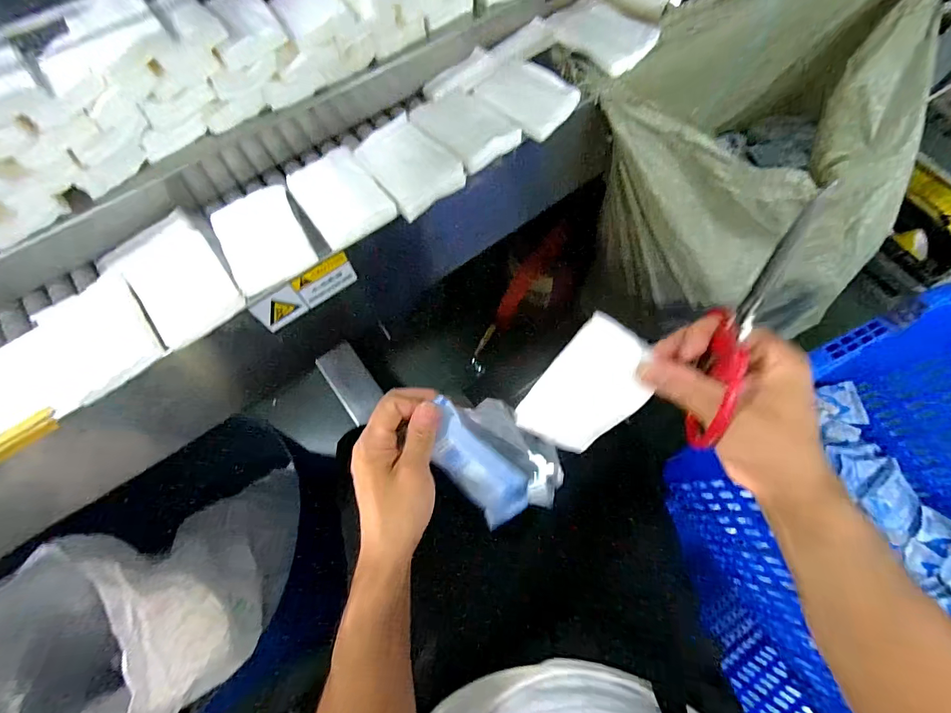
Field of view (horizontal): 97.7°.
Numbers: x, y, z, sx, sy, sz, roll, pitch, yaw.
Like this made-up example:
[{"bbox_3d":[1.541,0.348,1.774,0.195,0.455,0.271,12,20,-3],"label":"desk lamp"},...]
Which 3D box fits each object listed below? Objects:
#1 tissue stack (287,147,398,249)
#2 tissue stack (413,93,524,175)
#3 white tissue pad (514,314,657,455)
[{"bbox_3d":[-0.134,-0.161,0.409,0.071,0.015,0.108,-34,72,-12],"label":"tissue stack"},{"bbox_3d":[-0.012,-0.239,0.434,0.071,0.015,0.096,-43,74,-14],"label":"tissue stack"},{"bbox_3d":[0.089,0.027,0.319,0.072,0.012,0.104,35,108,-6],"label":"white tissue pad"}]

